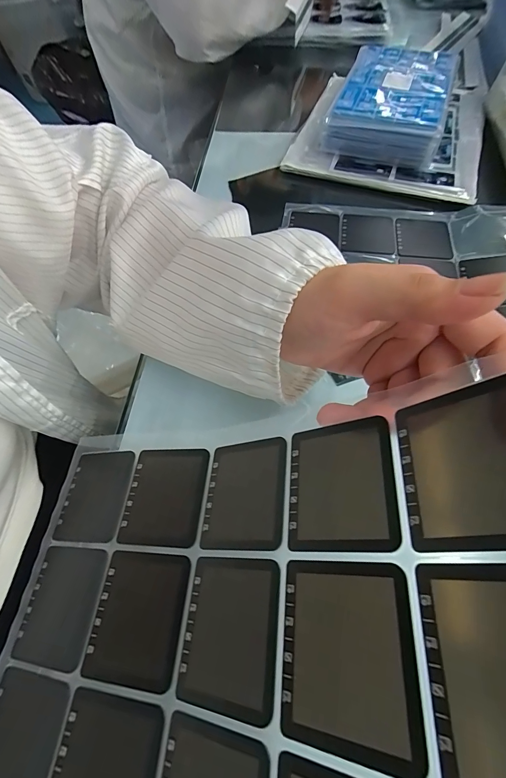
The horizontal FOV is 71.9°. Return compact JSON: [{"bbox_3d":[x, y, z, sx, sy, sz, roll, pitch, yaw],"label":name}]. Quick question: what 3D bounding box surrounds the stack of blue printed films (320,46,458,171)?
[{"bbox_3d":[0.160,-0.329,0.401,0.115,0.048,0.186,17,62,12],"label":"stack of blue printed films"}]

